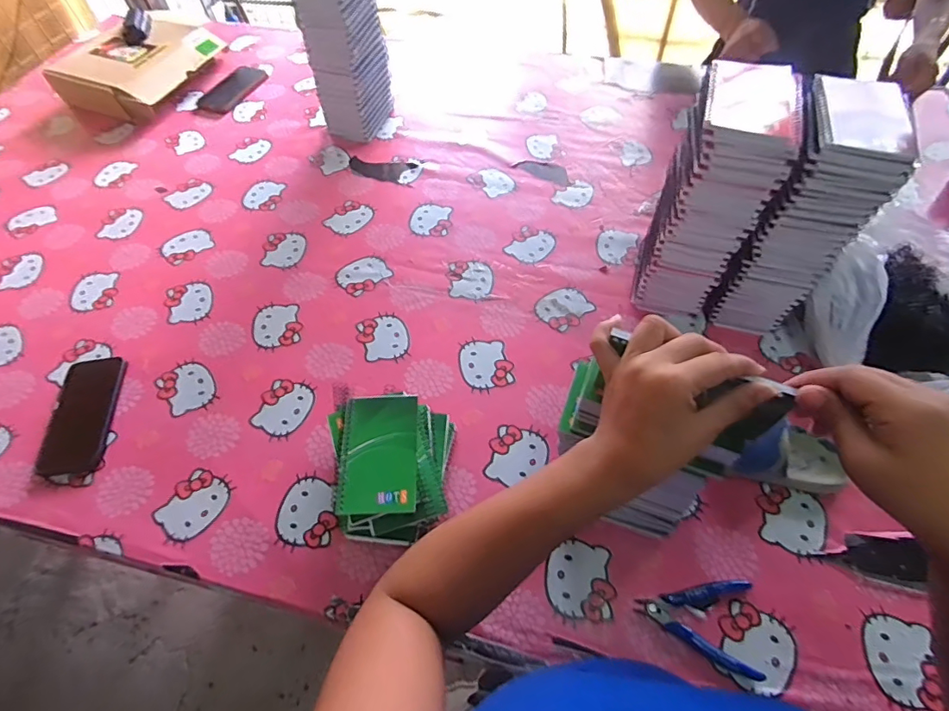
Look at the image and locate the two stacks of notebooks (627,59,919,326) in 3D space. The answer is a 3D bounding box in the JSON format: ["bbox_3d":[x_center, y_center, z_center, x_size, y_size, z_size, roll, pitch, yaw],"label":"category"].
[{"bbox_3d":[0.338,-0.180,0.612,0.209,0.304,0.129,13,59,10],"label":"two stacks of notebooks"}]

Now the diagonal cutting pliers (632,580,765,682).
[{"bbox_3d":[0.229,0.268,0.495,0.117,0.010,0.086,10,59,8],"label":"diagonal cutting pliers"}]

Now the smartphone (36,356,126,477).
[{"bbox_3d":[-0.524,0.078,0.644,0.085,0.008,0.166,-11,58,-5],"label":"smartphone"}]

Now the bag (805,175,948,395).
[{"bbox_3d":[0.601,-0.070,0.626,0.318,0.127,0.239,-39,65,-20],"label":"bag"}]

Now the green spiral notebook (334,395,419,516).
[{"bbox_3d":[-0.104,0.105,0.520,0.083,0.009,0.128,-3,58,0],"label":"green spiral notebook"}]

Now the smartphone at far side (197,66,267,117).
[{"bbox_3d":[-0.544,-0.593,1.075,0.092,0.010,0.174,21,61,14],"label":"smartphone at far side"}]

